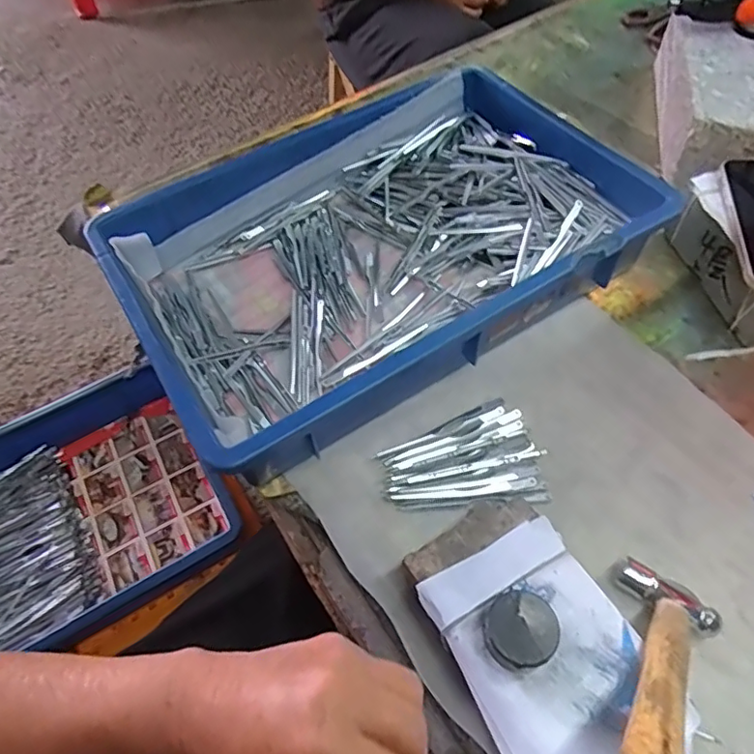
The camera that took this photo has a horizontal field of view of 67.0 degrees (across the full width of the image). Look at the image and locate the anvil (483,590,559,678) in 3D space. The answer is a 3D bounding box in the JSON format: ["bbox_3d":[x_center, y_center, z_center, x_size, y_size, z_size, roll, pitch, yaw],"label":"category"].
[{"bbox_3d":[0.078,0.140,0.313,0.038,0.019,0.040,-2,57,3],"label":"anvil"}]

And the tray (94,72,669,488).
[{"bbox_3d":[0.002,-0.117,0.509,0.423,0.076,0.281,-30,59,-15],"label":"tray"}]

